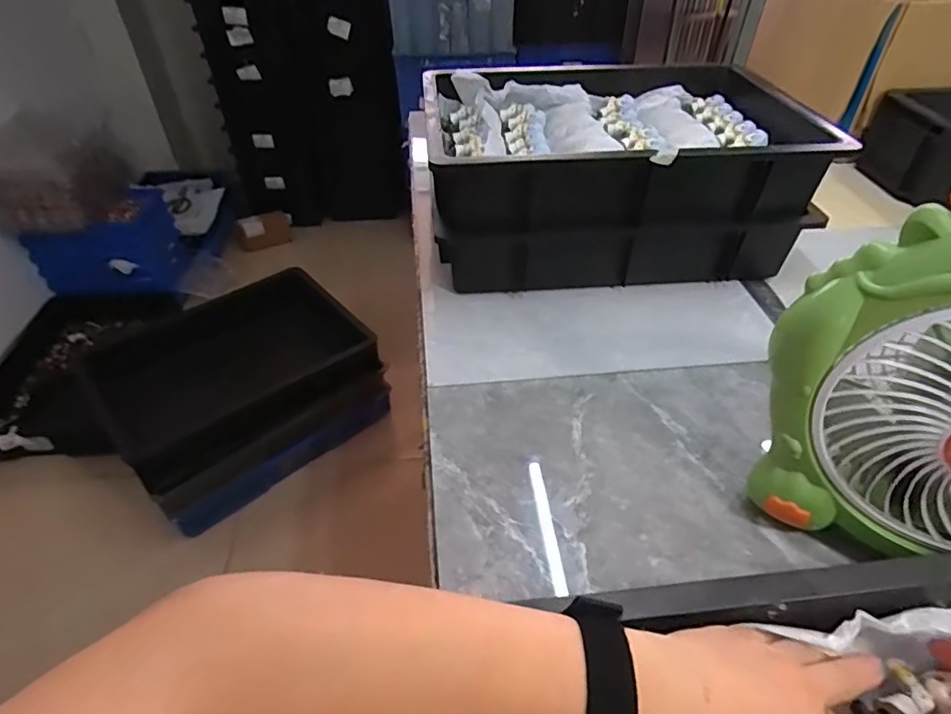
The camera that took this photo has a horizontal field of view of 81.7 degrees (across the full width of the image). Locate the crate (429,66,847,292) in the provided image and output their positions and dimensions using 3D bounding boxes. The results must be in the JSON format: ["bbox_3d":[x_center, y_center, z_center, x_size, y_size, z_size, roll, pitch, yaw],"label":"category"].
[{"bbox_3d":[0.165,-0.234,0.729,0.443,0.187,0.318,-5,42,-5],"label":"crate"}]

